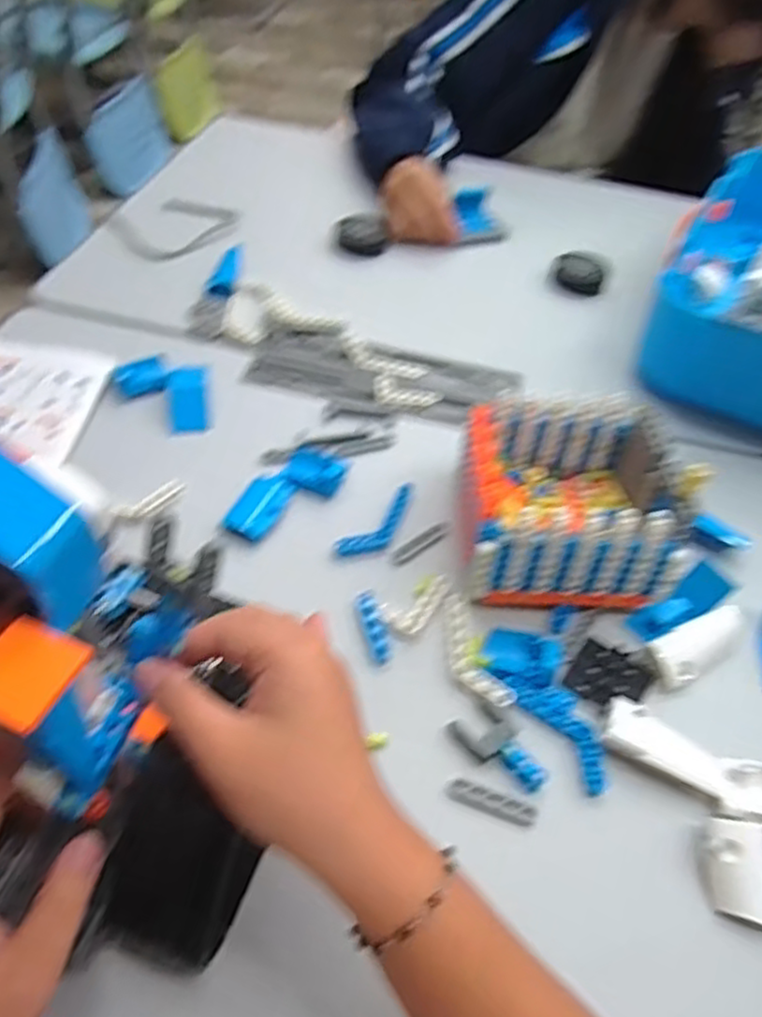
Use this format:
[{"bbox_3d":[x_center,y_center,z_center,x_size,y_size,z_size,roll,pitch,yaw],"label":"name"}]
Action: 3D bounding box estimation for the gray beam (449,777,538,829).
[{"bbox_3d":[0.063,0.167,0.401,0.050,0.010,0.013,18,50,9],"label":"gray beam"}]

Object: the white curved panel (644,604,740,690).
[{"bbox_3d":[0.206,0.088,0.459,0.074,0.018,0.028,-22,55,-23],"label":"white curved panel"}]

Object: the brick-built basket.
[{"bbox_3d":[0.128,-0.008,0.491,0.134,0.085,0.132,2,49,-4],"label":"brick-built basket"}]

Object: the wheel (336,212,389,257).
[{"bbox_3d":[-0.021,-0.299,0.771,0.053,0.026,0.053,-3,50,-9],"label":"wheel"}]

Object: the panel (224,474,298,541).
[{"bbox_3d":[-0.088,-0.002,0.519,0.031,0.008,0.061,22,51,13],"label":"panel"}]

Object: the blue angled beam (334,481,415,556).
[{"bbox_3d":[0.003,0.010,0.515,0.026,0.010,0.081,35,55,22],"label":"blue angled beam"}]

